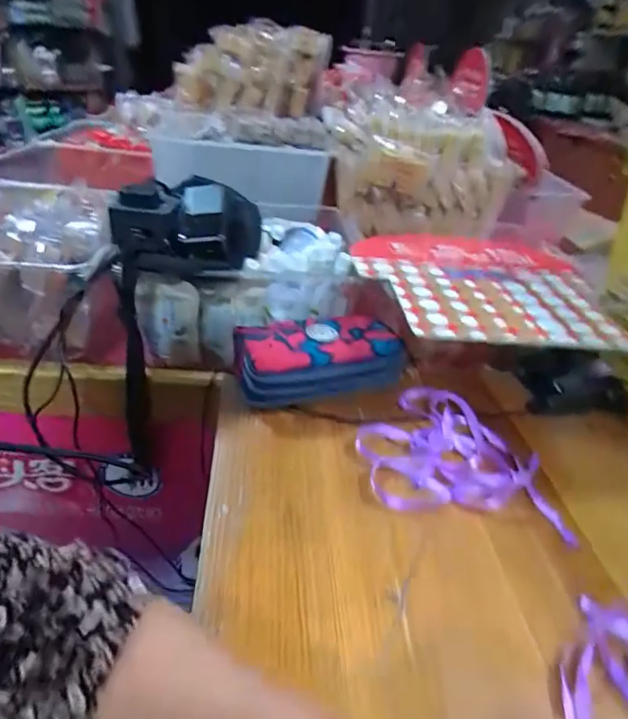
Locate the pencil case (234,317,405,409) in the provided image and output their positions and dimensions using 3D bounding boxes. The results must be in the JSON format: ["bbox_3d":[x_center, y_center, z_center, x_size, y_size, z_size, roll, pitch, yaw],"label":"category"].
[{"bbox_3d":[0.006,-0.005,0.532,0.178,0.048,0.091,-10,37,-15],"label":"pencil case"}]

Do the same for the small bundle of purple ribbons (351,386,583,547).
[{"bbox_3d":[0.127,0.084,0.457,0.167,0.025,0.151,4,36,3],"label":"small bundle of purple ribbons"}]

